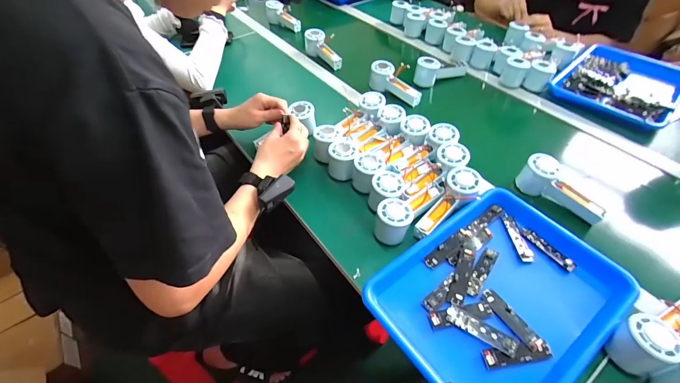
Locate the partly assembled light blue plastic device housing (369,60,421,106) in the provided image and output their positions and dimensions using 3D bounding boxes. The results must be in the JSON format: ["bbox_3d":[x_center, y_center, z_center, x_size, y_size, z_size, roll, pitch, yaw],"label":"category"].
[{"bbox_3d":[0.146,-0.275,0.844,0.055,0.063,0.150,-28,55,-22],"label":"partly assembled light blue plastic device housing"}]

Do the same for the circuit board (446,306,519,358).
[{"bbox_3d":[0.197,0.191,0.458,0.095,0.007,0.026,26,54,21],"label":"circuit board"}]

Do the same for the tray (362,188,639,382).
[{"bbox_3d":[0.233,0.150,0.490,0.324,0.049,0.257,-29,55,-23],"label":"tray"}]

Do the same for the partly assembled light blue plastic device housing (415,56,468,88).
[{"bbox_3d":[0.272,-0.317,0.891,0.135,0.073,0.053,2,49,2],"label":"partly assembled light blue plastic device housing"}]

